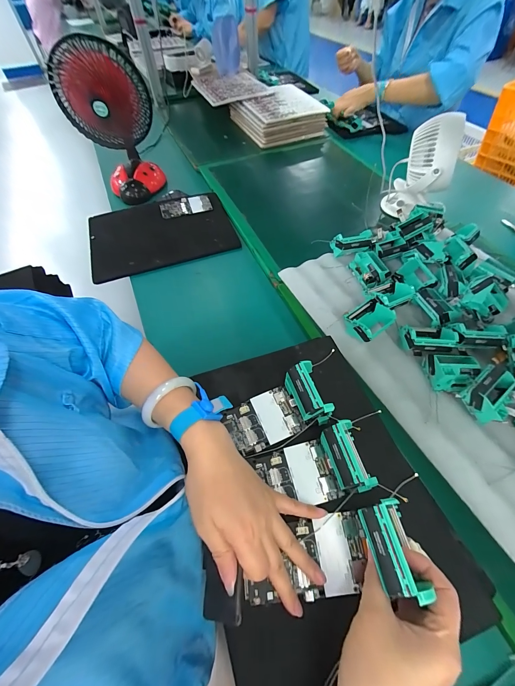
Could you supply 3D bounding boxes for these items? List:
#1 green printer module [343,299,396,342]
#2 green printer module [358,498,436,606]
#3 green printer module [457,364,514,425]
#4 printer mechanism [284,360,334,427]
[{"bbox_3d":[0.192,-0.038,0.491,0.072,0.040,0.065,-31,61,-17],"label":"green printer module"},{"bbox_3d":[0.110,0.169,0.230,0.031,0.017,0.066,-8,55,-3],"label":"green printer module"},{"bbox_3d":[0.333,0.073,0.399,0.070,0.042,0.058,-33,61,-18],"label":"green printer module"},{"bbox_3d":[0.062,0.065,0.350,0.034,0.055,0.068,-17,58,-9],"label":"printer mechanism"}]

